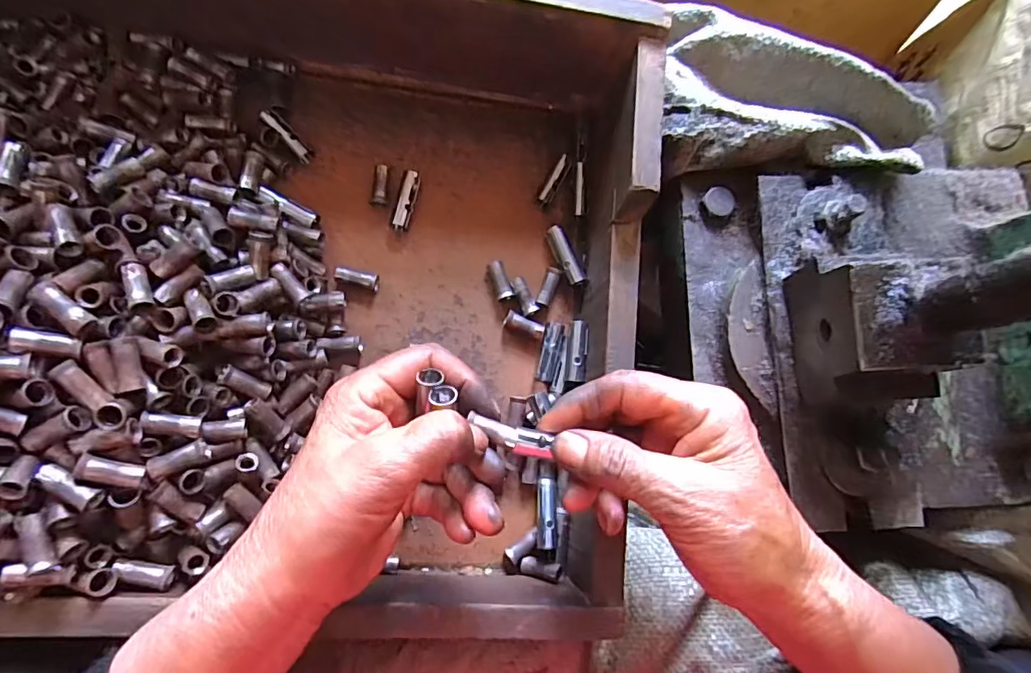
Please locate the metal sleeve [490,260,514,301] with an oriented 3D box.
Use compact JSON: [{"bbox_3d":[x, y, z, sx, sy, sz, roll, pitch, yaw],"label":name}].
[{"bbox_3d":[-0.009,-0.035,0.337,0.010,0.007,0.026,-13,83,-7],"label":"metal sleeve"}]

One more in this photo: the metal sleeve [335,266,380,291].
[{"bbox_3d":[-0.095,-0.036,0.322,0.025,0.009,0.011,18,81,-2],"label":"metal sleeve"}]

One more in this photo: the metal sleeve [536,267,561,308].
[{"bbox_3d":[0.021,-0.031,0.339,0.010,0.007,0.026,21,81,-2],"label":"metal sleeve"}]

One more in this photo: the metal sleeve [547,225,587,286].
[{"bbox_3d":[0.032,-0.052,0.342,0.011,0.011,0.041,-23,84,-8],"label":"metal sleeve"}]

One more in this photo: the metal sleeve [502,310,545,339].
[{"bbox_3d":[0.006,-0.006,0.333,0.026,0.007,0.010,25,80,-1],"label":"metal sleeve"}]

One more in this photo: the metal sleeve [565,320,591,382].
[{"bbox_3d":[0.038,0.009,0.323,0.013,0.007,0.036,6,81,-4],"label":"metal sleeve"}]

